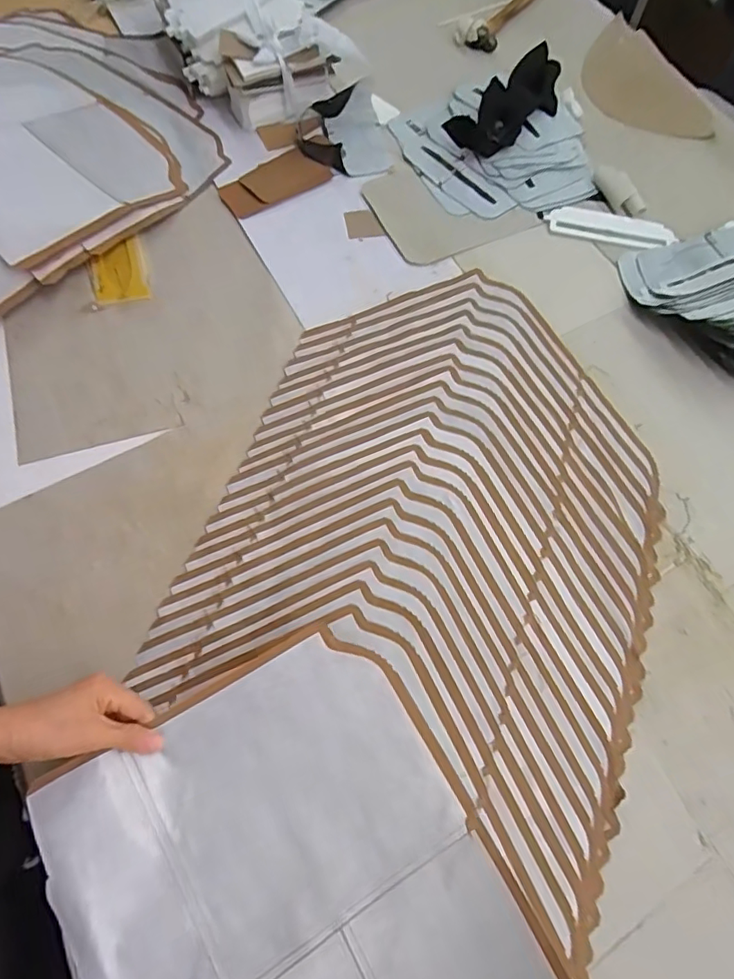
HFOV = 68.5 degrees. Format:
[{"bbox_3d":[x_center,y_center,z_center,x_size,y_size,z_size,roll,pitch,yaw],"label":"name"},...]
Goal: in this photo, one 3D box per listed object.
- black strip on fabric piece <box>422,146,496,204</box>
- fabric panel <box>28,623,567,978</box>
[{"bbox_3d":[0.141,-0.484,0.829,0.012,0.006,0.154,-39,73,-16],"label":"black strip on fabric piece"},{"bbox_3d":[-0.049,0.336,0.404,0.313,0.069,0.385,-27,70,-13],"label":"fabric panel"}]

